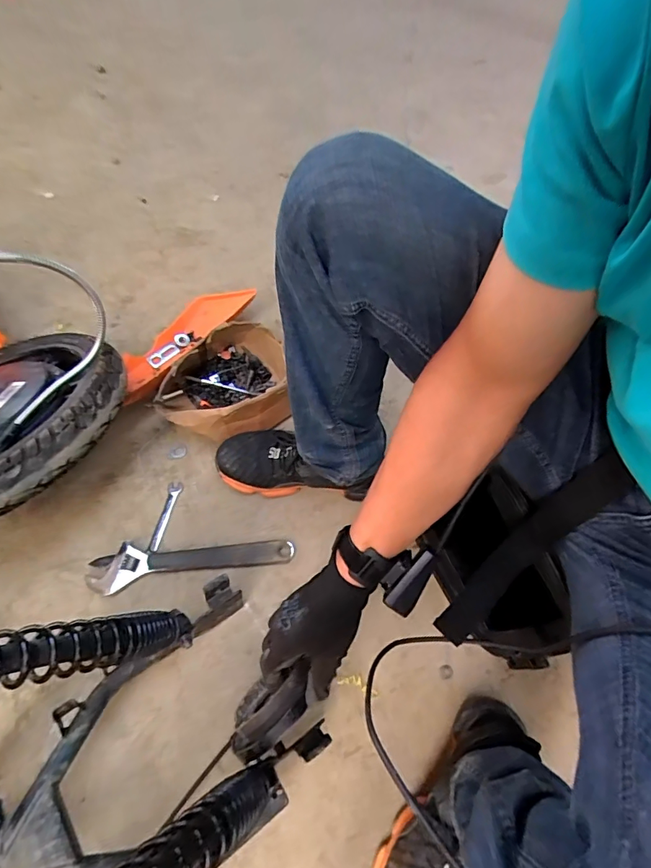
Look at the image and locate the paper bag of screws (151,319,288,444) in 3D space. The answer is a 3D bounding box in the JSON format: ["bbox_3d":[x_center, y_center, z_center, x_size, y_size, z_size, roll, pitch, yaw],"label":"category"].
[{"bbox_3d":[-0.171,-0.085,0.760,0.212,0.100,0.185,-25,67,-14],"label":"paper bag of screws"}]

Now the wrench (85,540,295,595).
[{"bbox_3d":[-0.194,0.187,0.663,0.288,0.021,0.058,-5,63,-5],"label":"wrench"}]

